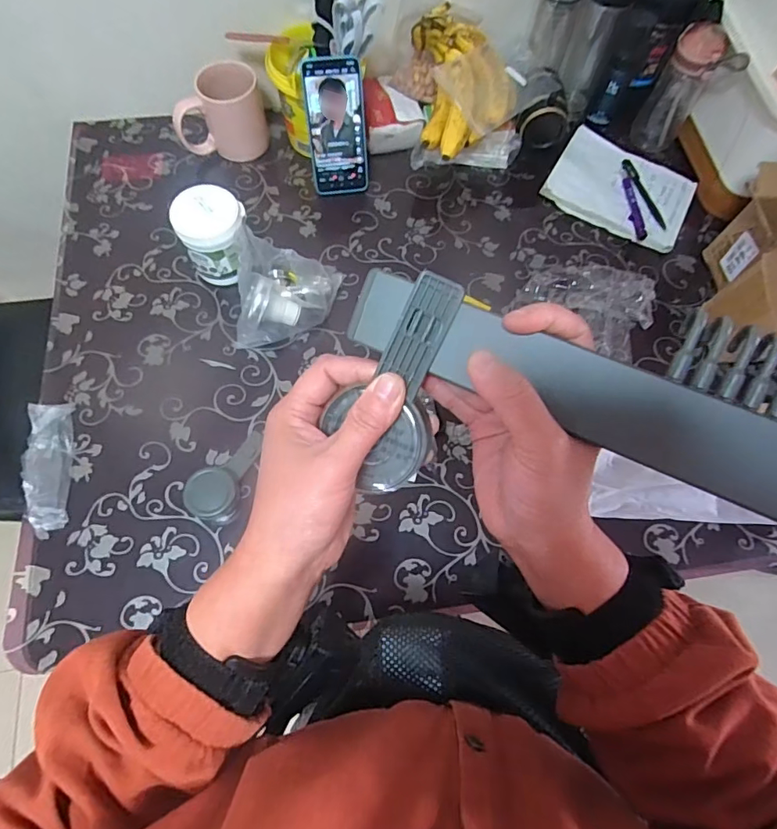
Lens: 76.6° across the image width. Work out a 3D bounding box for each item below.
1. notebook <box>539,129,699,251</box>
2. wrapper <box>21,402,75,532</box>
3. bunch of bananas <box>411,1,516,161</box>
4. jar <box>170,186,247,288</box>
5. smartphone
[{"bbox_3d":[0.358,-0.348,0.760,0.206,0.018,0.150,30,75,9],"label":"notebook"},{"bbox_3d":[-0.404,0.059,0.587,0.052,0.012,0.154,-9,69,-6],"label":"wrapper"},{"bbox_3d":[0.117,-0.477,0.708,0.149,0.081,0.203,-4,69,-4],"label":"bunch of bananas"},{"bbox_3d":[-0.227,-0.229,0.655,0.085,0.107,0.084,1,69,-2],"label":"jar"},{"bbox_3d":[-0.073,-0.404,0.702,0.083,0.169,0.014,-6,44,-4],"label":"smartphone"}]

